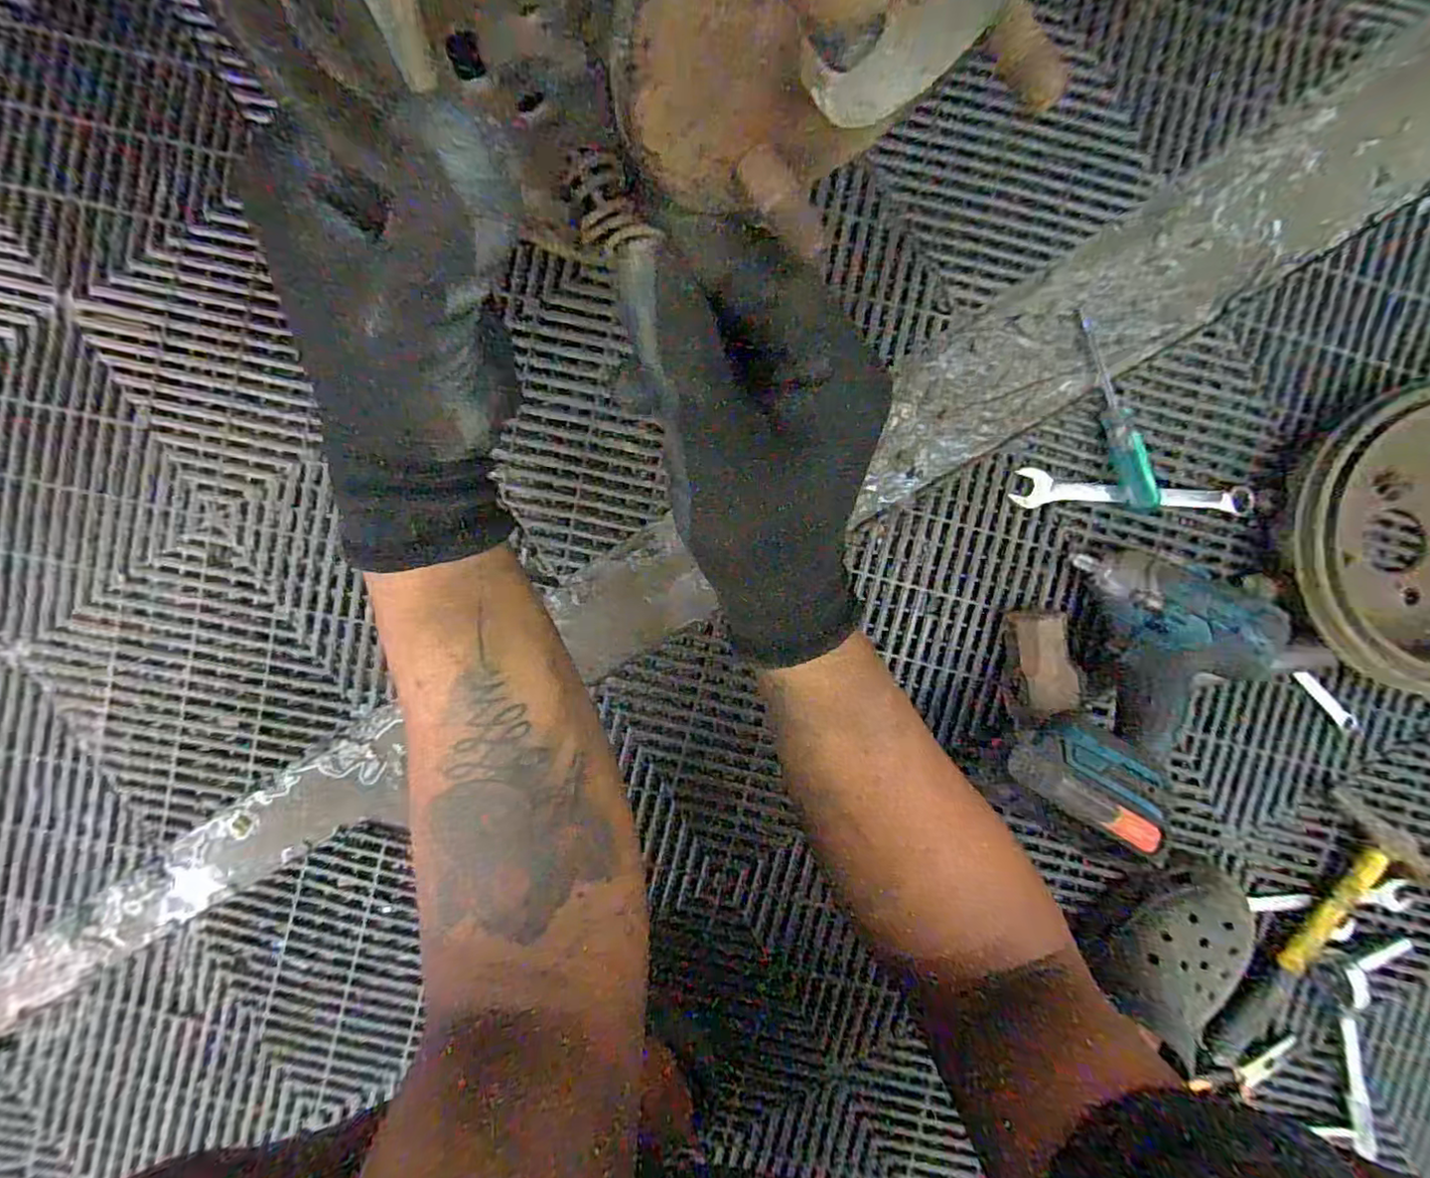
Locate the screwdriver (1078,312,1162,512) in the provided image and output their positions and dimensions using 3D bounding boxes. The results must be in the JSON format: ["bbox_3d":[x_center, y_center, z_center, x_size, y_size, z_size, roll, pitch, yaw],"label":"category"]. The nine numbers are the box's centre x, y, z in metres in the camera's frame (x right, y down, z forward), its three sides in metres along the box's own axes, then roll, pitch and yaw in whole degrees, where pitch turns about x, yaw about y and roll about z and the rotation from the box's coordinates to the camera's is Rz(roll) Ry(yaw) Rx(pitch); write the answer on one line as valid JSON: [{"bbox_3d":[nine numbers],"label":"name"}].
[{"bbox_3d":[0.341,-0.153,0.522,0.022,0.026,0.180,-5,74,-2],"label":"screwdriver"}]

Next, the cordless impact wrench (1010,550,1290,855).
[{"bbox_3d":[0.305,0.068,0.446,0.225,0.075,0.116,-42,95,-20],"label":"cordless impact wrench"}]

